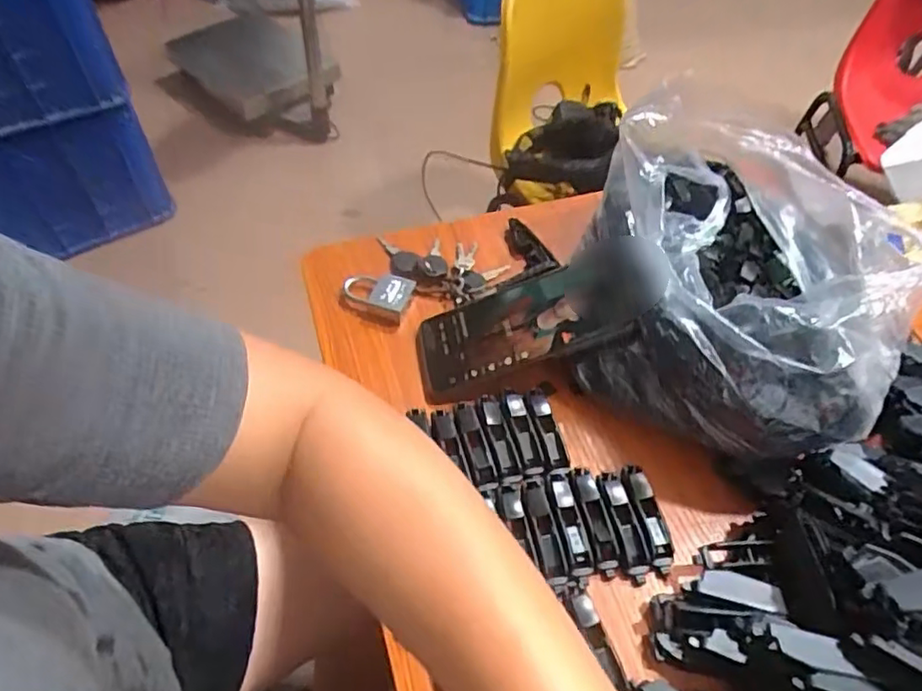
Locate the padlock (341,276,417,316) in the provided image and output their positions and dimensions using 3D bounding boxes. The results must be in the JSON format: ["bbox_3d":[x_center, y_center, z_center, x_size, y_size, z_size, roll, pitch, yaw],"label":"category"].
[{"bbox_3d":[-0.073,-0.048,0.550,0.061,0.011,0.037,12,64,21],"label":"padlock"}]

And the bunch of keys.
[{"bbox_3d":[-0.019,-0.081,0.586,0.107,0.022,0.075,32,58,20],"label":"bunch of keys"}]

